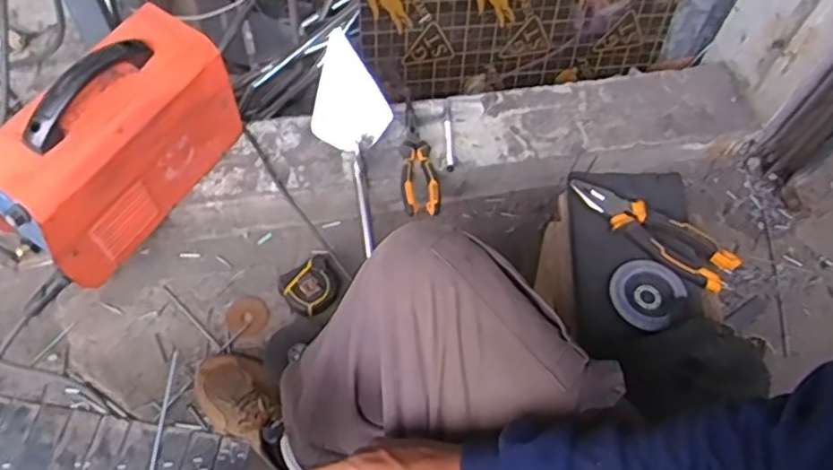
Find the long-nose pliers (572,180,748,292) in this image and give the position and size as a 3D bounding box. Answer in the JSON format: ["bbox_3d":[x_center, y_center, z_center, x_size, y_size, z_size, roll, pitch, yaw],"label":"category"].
[{"bbox_3d":[0.261,-0.007,0.738,0.192,0.019,0.054,34,64,14],"label":"long-nose pliers"}]

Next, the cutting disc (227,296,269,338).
[{"bbox_3d":[-0.257,0.124,1.009,0.061,0.004,0.067,3,56,-4],"label":"cutting disc"}]

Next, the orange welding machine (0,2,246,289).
[{"bbox_3d":[-0.402,-0.124,0.872,0.133,0.217,0.315,31,64,12],"label":"orange welding machine"}]

